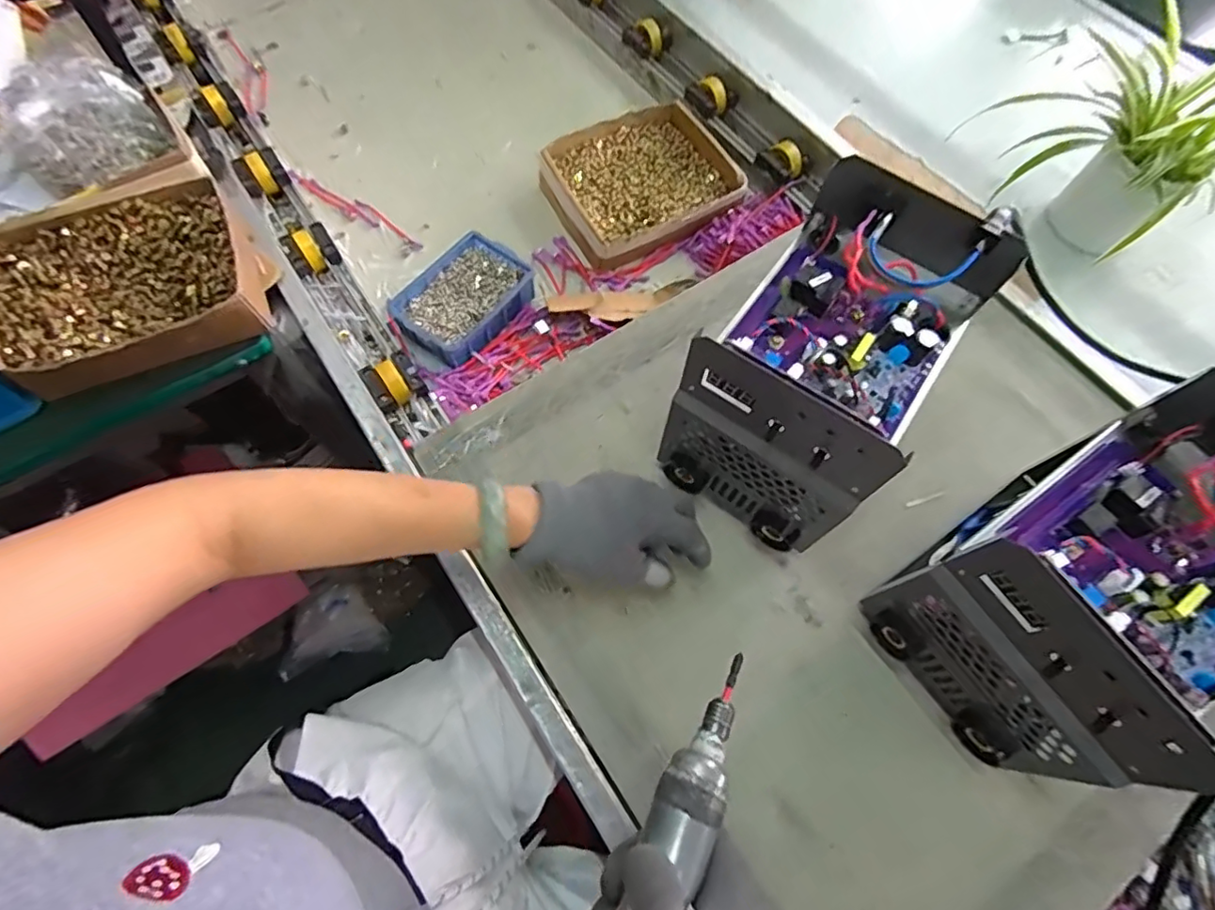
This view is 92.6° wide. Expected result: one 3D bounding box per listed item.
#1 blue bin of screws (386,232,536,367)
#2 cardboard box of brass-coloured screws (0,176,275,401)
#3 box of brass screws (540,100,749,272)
[{"bbox_3d":[-0.163,-0.174,0.667,0.099,0.050,0.148,37,71,13],"label":"blue bin of screws"},{"bbox_3d":[-0.458,-0.163,0.559,0.218,0.050,0.180,-25,70,-11],"label":"cardboard box of brass-coloured screws"},{"bbox_3d":[0.042,-0.355,0.747,0.227,0.045,0.202,-23,69,-11],"label":"box of brass screws"}]

